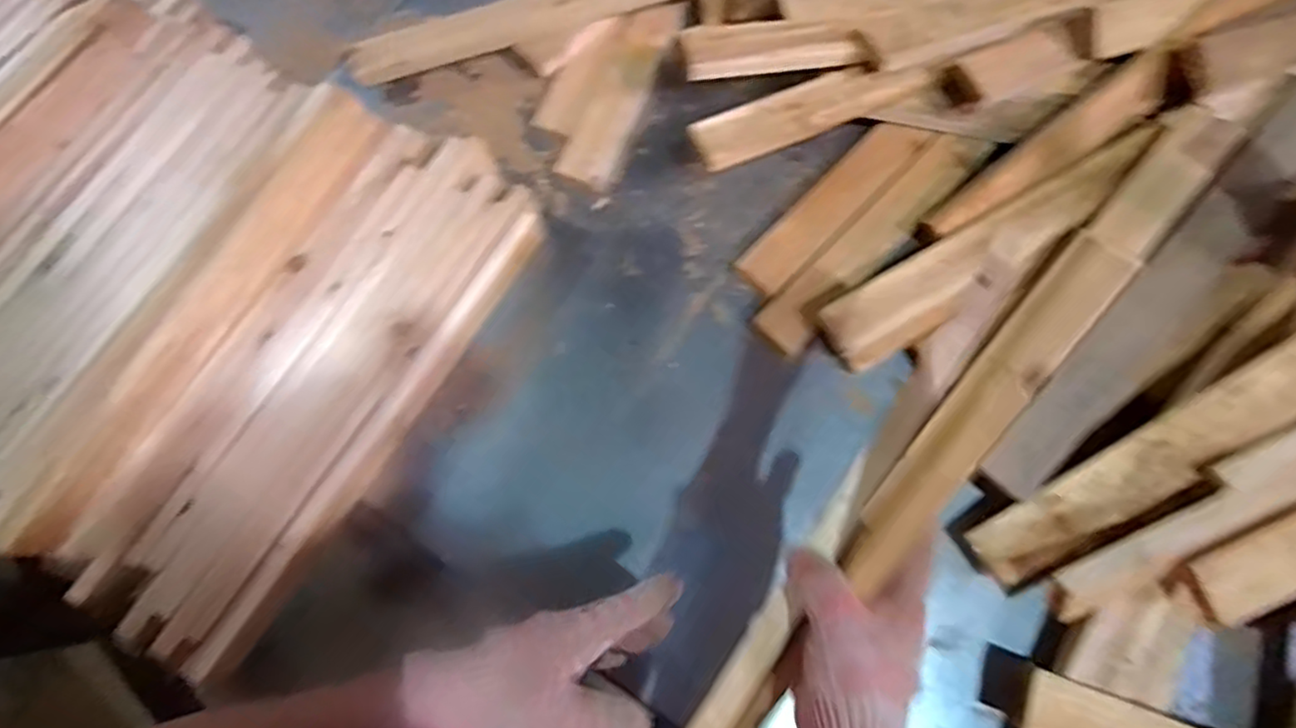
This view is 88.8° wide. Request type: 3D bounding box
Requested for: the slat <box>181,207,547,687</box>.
[{"bbox_3d":[-0.243,0.060,0.628,0.026,0.050,0.501,31,76,11],"label":"slat"}]

